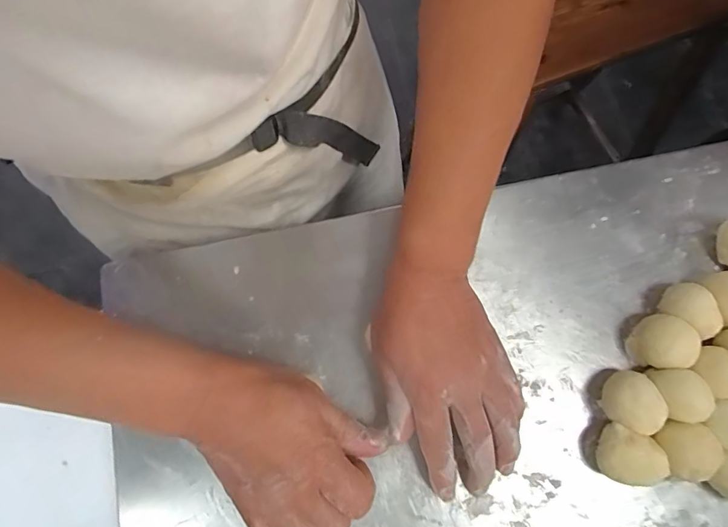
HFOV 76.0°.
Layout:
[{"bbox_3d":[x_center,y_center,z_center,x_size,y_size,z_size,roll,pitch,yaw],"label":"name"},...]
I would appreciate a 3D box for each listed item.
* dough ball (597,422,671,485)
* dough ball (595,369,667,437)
[{"bbox_3d":[0.192,0.141,0.339,0.040,0.034,0.035,27,76,8],"label":"dough ball"},{"bbox_3d":[0.200,0.103,0.350,0.033,0.037,0.043,3,74,1],"label":"dough ball"}]

